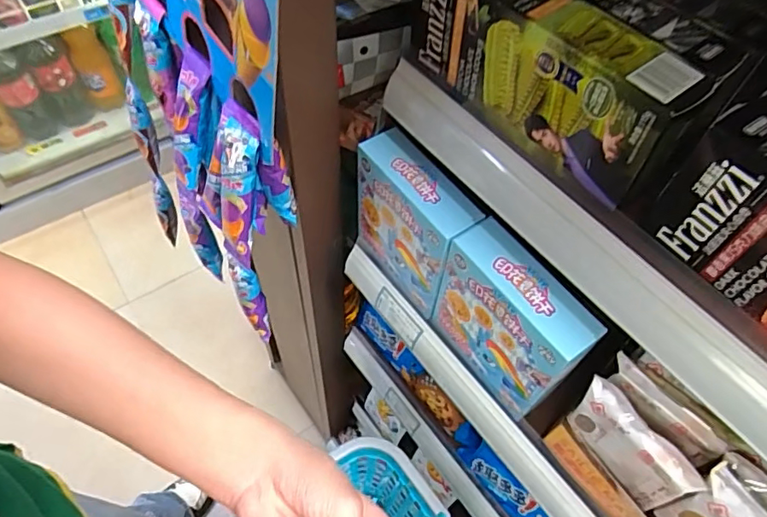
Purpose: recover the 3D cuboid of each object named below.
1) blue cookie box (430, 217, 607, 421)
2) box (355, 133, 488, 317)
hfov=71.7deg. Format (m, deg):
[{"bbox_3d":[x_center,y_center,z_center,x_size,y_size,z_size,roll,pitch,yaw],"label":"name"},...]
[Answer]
[{"bbox_3d":[0.099,0.053,0.432,0.037,0.130,0.120,-30,62,-21],"label":"blue cookie box"},{"bbox_3d":[0.024,-0.029,0.480,0.038,0.130,0.118,-33,63,-23],"label":"box"}]

